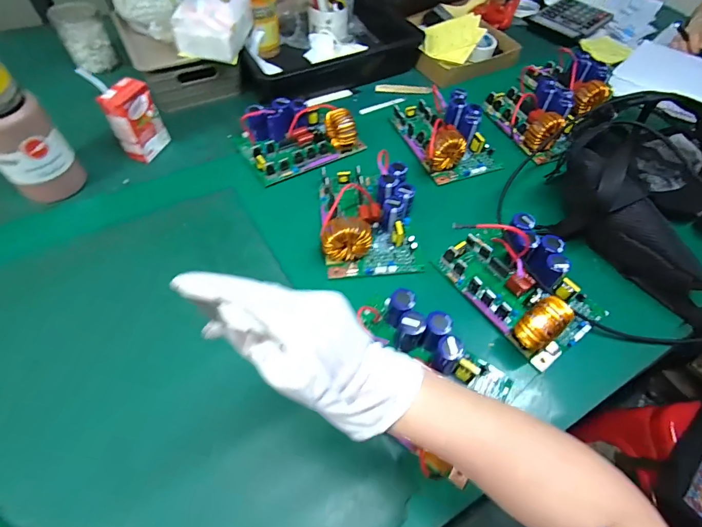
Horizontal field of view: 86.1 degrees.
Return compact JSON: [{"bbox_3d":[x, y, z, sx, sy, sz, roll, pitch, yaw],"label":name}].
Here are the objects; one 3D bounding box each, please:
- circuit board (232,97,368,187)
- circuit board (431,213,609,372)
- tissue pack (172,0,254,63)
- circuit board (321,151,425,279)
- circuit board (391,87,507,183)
[{"bbox_3d":[-0.091,-0.227,0.643,0.196,0.056,0.142,-28,63,-18],"label":"circuit board"},{"bbox_3d":[0.227,0.019,0.489,0.137,0.058,0.189,-31,64,-20],"label":"circuit board"},{"bbox_3d":[-0.239,-0.436,0.645,0.104,0.103,0.141,4,55,0],"label":"tissue pack"},{"bbox_3d":[0.026,-0.075,0.544,0.143,0.059,0.188,0,58,-2],"label":"circuit board"},{"bbox_3d":[0.168,-0.238,0.660,0.131,0.060,0.193,-17,60,-12],"label":"circuit board"}]

